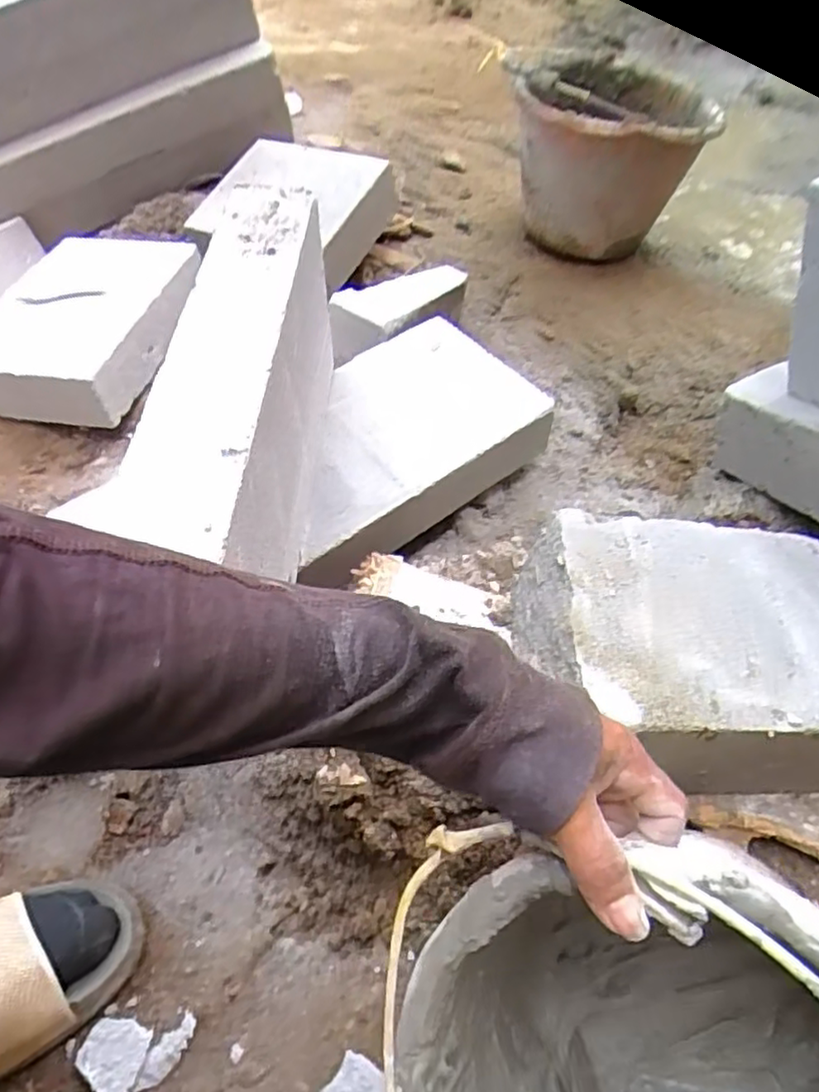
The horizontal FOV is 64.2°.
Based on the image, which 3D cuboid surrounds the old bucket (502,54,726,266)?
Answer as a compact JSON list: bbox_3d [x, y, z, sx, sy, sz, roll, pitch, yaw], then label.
[{"bbox_3d":[0.290,-0.572,0.971,0.277,0.244,0.219,-10,54,-4],"label":"old bucket"}]

